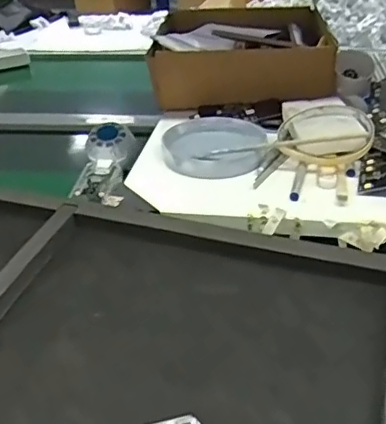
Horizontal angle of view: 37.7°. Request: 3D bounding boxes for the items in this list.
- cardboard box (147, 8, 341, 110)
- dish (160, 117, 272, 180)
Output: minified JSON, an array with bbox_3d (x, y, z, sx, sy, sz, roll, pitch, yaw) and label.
[{"bbox_3d":[0.063,-0.215,0.719,0.202,0.066,0.262,0,34,5],"label":"cardboard box"},{"bbox_3d":[0.021,-0.068,0.542,0.099,0.014,0.105,-1,34,3],"label":"dish"}]

